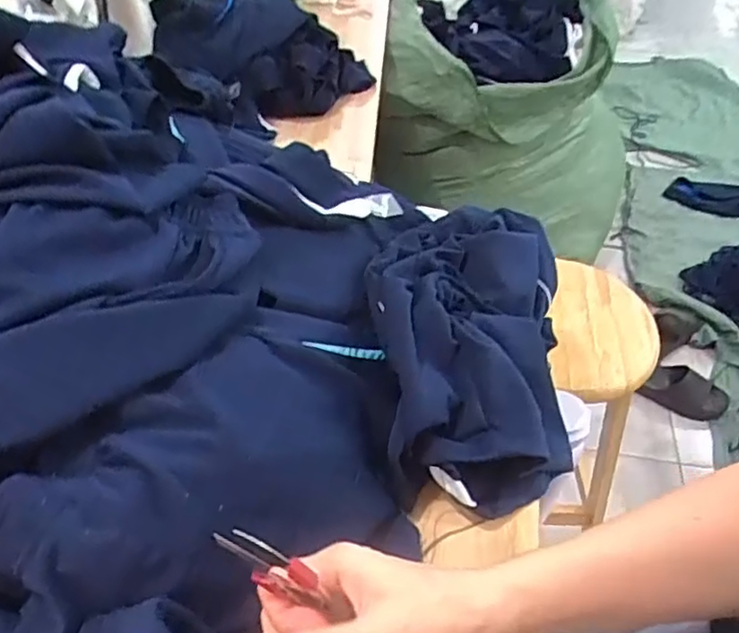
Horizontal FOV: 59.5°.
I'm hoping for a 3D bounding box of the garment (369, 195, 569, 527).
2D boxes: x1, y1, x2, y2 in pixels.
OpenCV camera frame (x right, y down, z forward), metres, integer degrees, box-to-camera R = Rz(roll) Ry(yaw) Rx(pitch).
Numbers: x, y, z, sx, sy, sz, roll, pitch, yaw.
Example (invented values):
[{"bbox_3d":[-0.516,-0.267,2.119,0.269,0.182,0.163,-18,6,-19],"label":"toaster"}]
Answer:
[{"bbox_3d":[0.095,0.020,0.604,0.189,0.106,0.307,3,45,1],"label":"garment"}]

